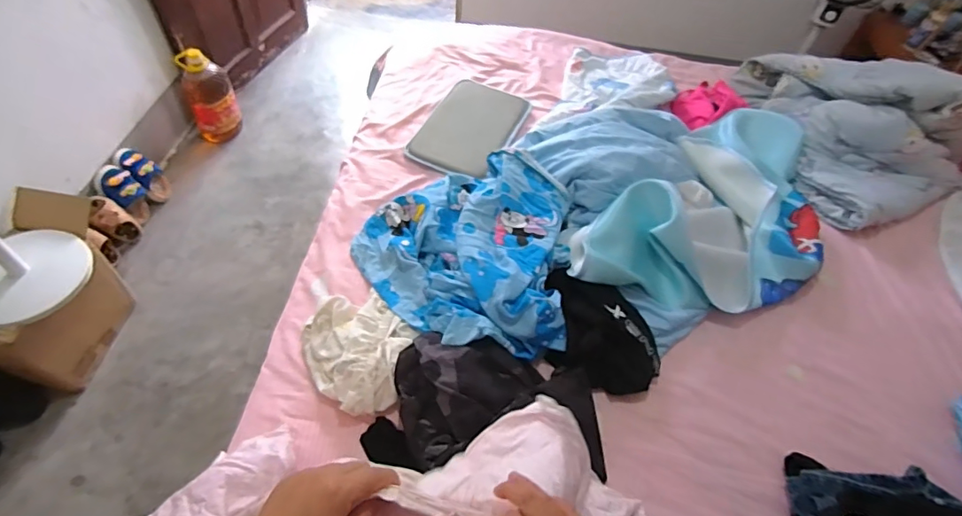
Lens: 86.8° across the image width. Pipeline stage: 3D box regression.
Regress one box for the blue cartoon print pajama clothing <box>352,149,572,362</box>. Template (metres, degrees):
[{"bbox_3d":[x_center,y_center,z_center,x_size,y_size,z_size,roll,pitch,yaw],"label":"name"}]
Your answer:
[{"bbox_3d":[-0.046,-0.024,1.073,0.449,0.129,0.474,8,54,0],"label":"blue cartoon print pajama clothing"}]

